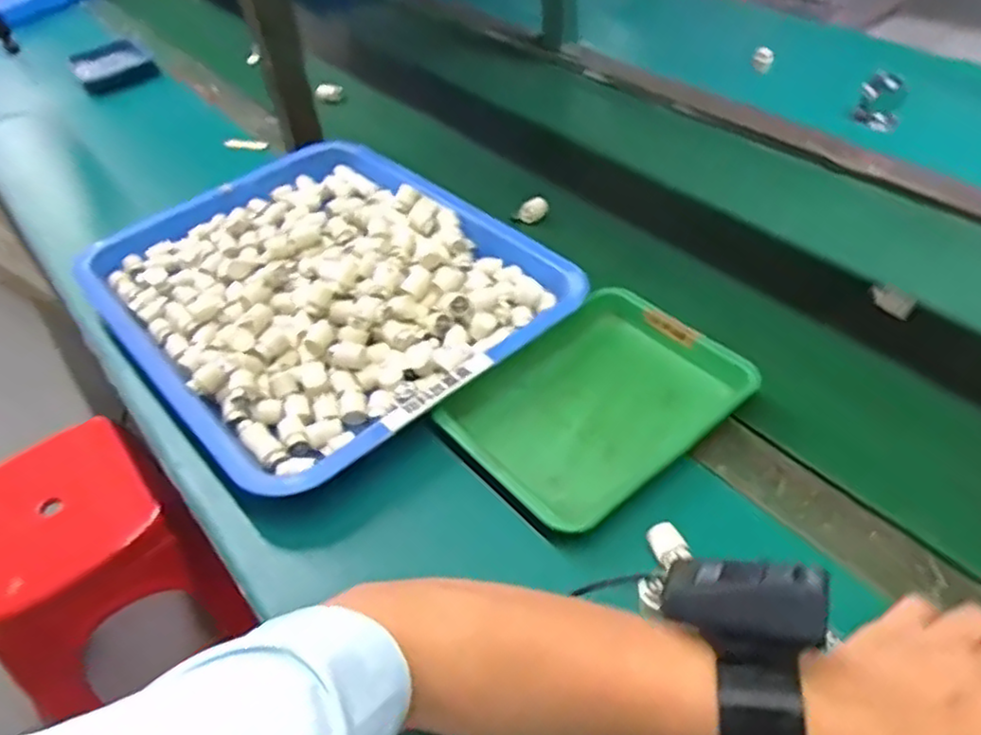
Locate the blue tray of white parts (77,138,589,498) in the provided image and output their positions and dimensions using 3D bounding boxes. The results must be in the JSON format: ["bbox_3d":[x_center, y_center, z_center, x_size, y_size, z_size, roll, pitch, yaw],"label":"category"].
[{"bbox_3d":[-0.171,-0.093,0.681,0.345,0.039,0.455,-34,51,-25],"label":"blue tray of white parts"}]

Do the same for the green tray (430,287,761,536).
[{"bbox_3d":[0.079,0.022,0.554,0.217,0.027,0.172,-31,51,-25],"label":"green tray"}]

